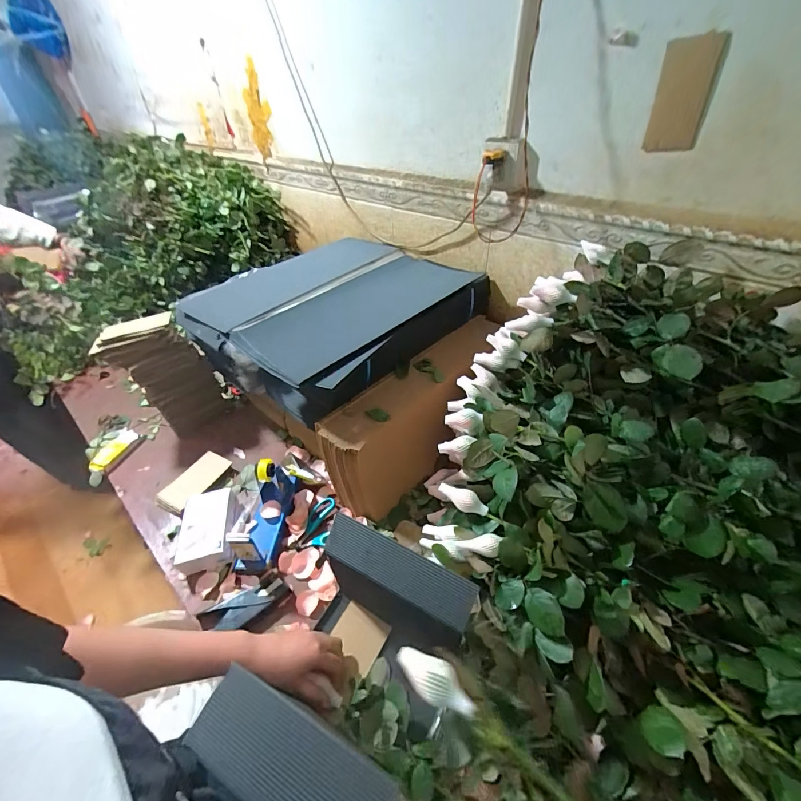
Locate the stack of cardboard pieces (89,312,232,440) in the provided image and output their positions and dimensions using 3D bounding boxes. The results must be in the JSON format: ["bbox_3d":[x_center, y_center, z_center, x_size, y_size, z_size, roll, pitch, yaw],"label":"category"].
[{"bbox_3d":[-0.574,-0.043,0.919,0.200,0.295,0.102,-22,45,-21],"label":"stack of cardboard pieces"}]

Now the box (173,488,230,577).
[{"bbox_3d":[-0.382,0.255,0.727,0.094,0.078,0.142,-9,42,-7],"label":"box"}]

